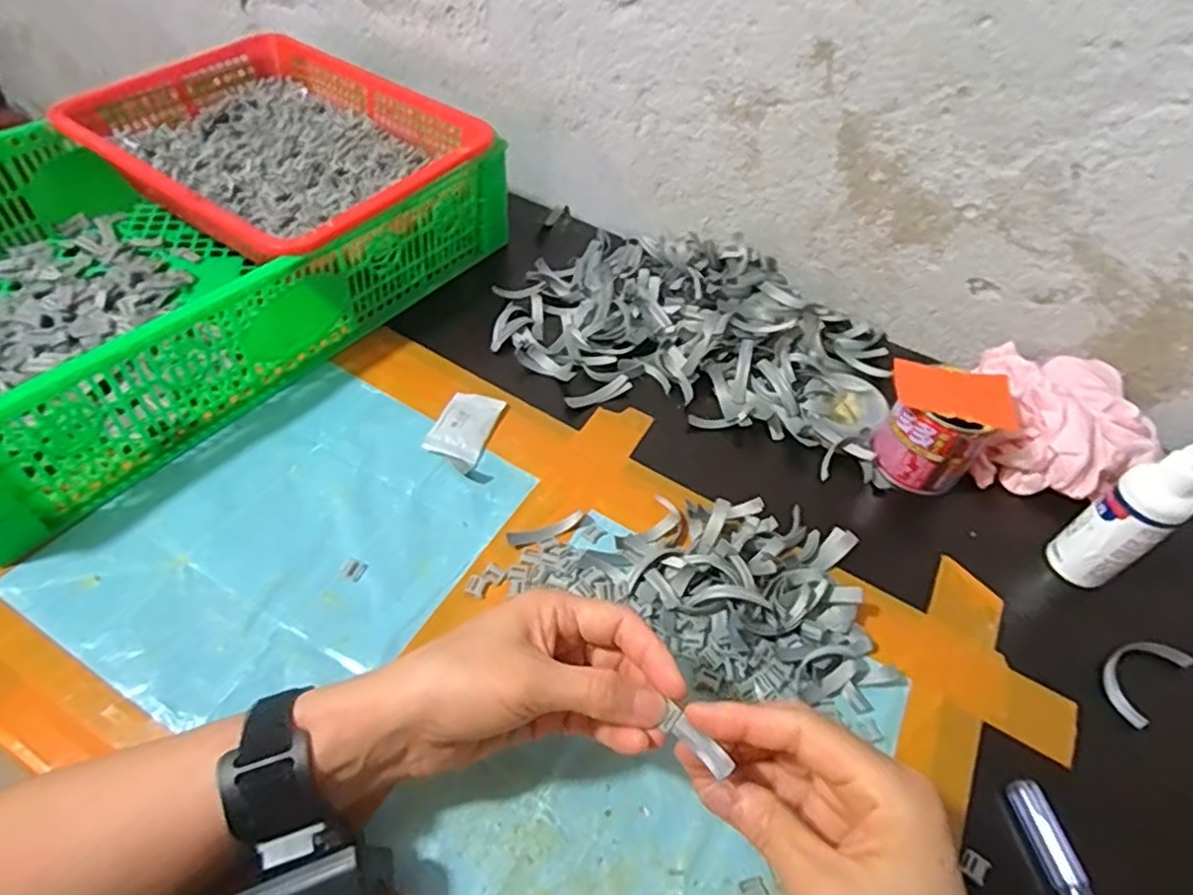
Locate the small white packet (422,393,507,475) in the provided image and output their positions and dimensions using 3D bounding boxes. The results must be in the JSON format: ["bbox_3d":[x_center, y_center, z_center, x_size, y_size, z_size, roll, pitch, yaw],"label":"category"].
[{"bbox_3d":[-0.096,-0.015,0.498,0.040,0.008,0.071,17,49,8],"label":"small white packet"}]

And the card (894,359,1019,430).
[{"bbox_3d":[0.247,-0.037,0.468,0.075,0.008,0.050,7,53,6],"label":"card"}]

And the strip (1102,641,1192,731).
[{"bbox_3d":[0.335,0.140,0.419,0.072,0.011,0.032,-26,56,-26],"label":"strip"}]

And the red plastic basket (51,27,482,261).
[{"bbox_3d":[-0.265,-0.252,0.587,0.304,0.068,0.249,31,53,20],"label":"red plastic basket"}]

